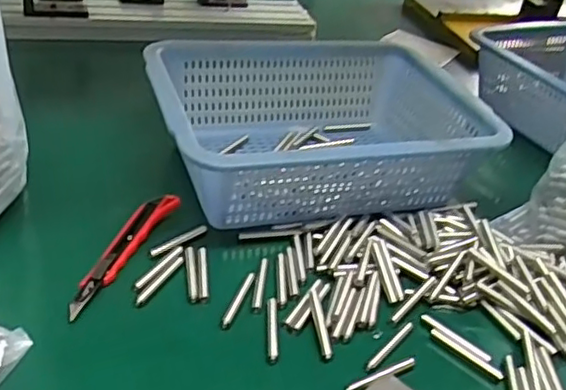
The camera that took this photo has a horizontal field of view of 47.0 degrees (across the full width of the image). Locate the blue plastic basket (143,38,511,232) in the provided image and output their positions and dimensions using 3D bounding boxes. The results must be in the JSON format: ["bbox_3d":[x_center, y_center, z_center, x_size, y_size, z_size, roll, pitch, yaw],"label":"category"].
[{"bbox_3d":[0.027,-0.070,0.642,0.299,0.089,0.238,-4,36,-19],"label":"blue plastic basket"}]

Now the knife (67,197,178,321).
[{"bbox_3d":[-0.127,0.041,0.513,0.025,0.007,0.150,17,34,12],"label":"knife"}]

